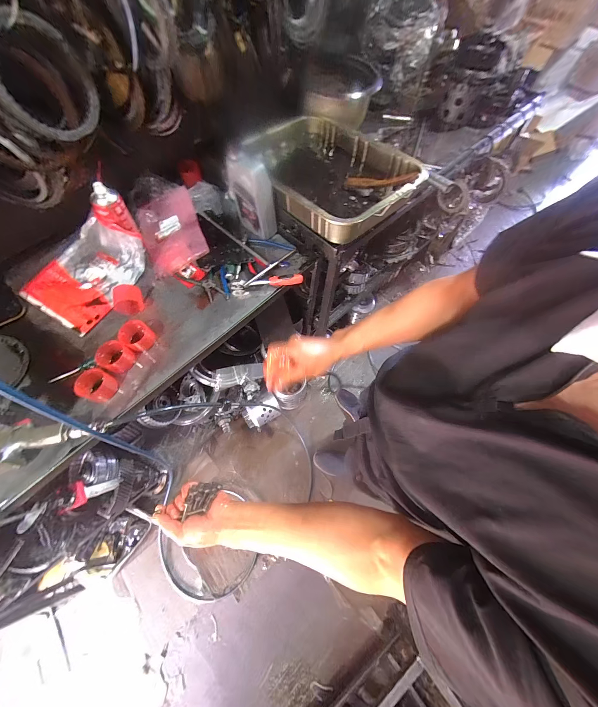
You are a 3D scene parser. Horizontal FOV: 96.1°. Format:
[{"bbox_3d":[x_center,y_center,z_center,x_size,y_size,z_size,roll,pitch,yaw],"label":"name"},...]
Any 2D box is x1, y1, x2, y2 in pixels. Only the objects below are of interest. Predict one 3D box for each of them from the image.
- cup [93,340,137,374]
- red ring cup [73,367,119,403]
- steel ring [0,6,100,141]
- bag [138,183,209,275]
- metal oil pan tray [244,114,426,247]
[{"bbox_3d":[-0.445,0.008,0.648,0.065,0.050,0.066,0,68,0],"label":"cup"},{"bbox_3d":[-0.462,0.072,0.611,0.063,0.053,0.066,0,68,0],"label":"red ring cup"},{"bbox_3d":[-0.507,-0.542,0.535,0.037,0.175,0.178,29,65,33],"label":"steel ring"},{"bbox_3d":[-0.387,-0.380,0.800,0.171,0.035,0.312,-21,69,-9],"label":"bag"},{"bbox_3d":[0.078,-0.536,0.767,0.364,0.092,0.488,-36,71,-17],"label":"metal oil pan tray"}]

